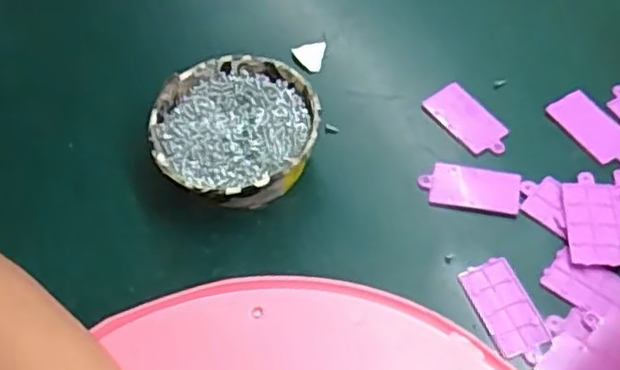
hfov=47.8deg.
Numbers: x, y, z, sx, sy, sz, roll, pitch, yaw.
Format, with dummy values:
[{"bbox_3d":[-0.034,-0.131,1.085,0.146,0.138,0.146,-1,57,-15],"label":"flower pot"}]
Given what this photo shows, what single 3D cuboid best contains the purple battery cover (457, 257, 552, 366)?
[{"bbox_3d":[0.121,0.077,0.432,0.033,0.005,0.067,-19,58,-7],"label":"purple battery cover"}]

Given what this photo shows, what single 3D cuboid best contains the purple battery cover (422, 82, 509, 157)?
[{"bbox_3d":[0.115,-0.047,0.513,0.031,0.006,0.065,-42,68,-3],"label":"purple battery cover"}]

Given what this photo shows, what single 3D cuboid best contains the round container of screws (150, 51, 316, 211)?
[{"bbox_3d":[-0.050,-0.035,0.493,0.111,0.044,0.109,-2,57,3],"label":"round container of screws"}]

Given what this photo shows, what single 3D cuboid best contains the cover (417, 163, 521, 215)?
[{"bbox_3d":[0.110,0.002,0.482,0.066,0.004,0.031,10,59,11],"label":"cover"}]

